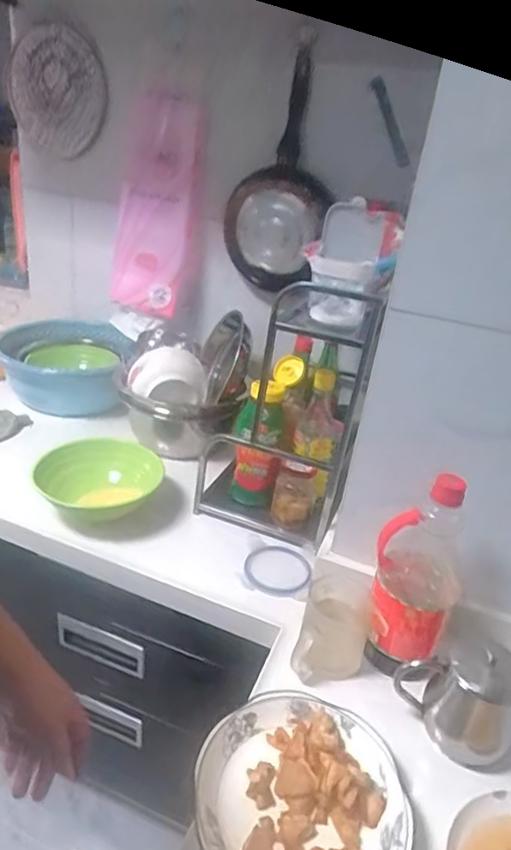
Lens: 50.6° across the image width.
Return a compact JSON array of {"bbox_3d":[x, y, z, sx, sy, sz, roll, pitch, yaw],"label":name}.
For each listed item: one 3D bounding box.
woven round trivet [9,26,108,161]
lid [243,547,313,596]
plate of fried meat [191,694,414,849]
[{"bbox_3d":[-0.434,-0.721,1.177,0.285,0.238,0.019,34,26,15],"label":"woven round trivet"},{"bbox_3d":[0.036,0.210,0.802,0.094,0.012,0.103,6,27,-3],"label":"lid"},{"bbox_3d":[0.043,0.349,0.508,0.192,0.028,0.186,-13,33,-33],"label":"plate of fried meat"}]

